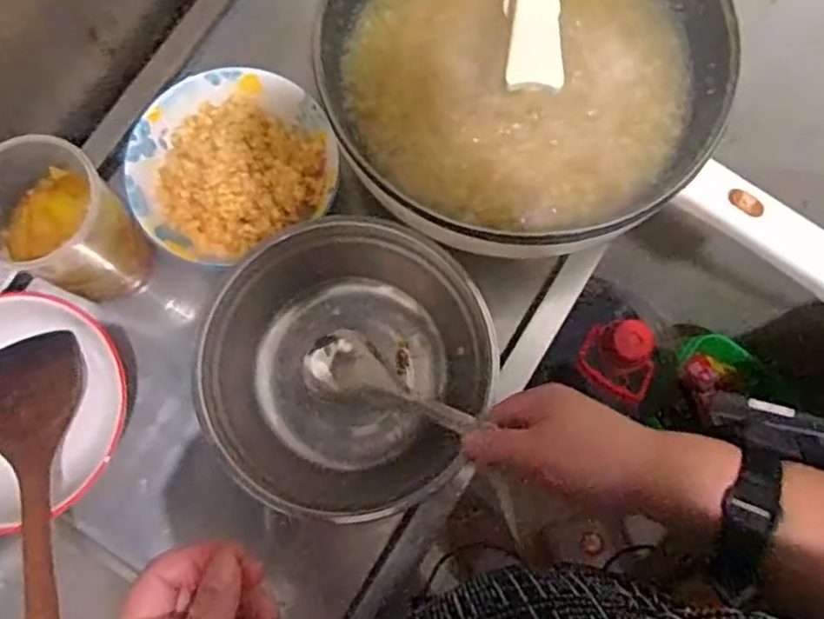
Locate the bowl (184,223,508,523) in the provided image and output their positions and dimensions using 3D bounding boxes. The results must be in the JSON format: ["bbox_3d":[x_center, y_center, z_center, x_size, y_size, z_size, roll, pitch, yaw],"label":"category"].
[{"bbox_3d":[-0.052,0.045,0.563,0.217,0.079,0.215,0,77,0],"label":"bowl"}]

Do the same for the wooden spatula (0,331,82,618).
[{"bbox_3d":[-0.269,0.169,0.497,0.084,0.025,0.352,-21,59,-5],"label":"wooden spatula"}]

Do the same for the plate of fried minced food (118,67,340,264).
[{"bbox_3d":[-0.154,-0.125,0.591,0.169,0.038,0.157,0,77,0],"label":"plate of fried minced food"}]

